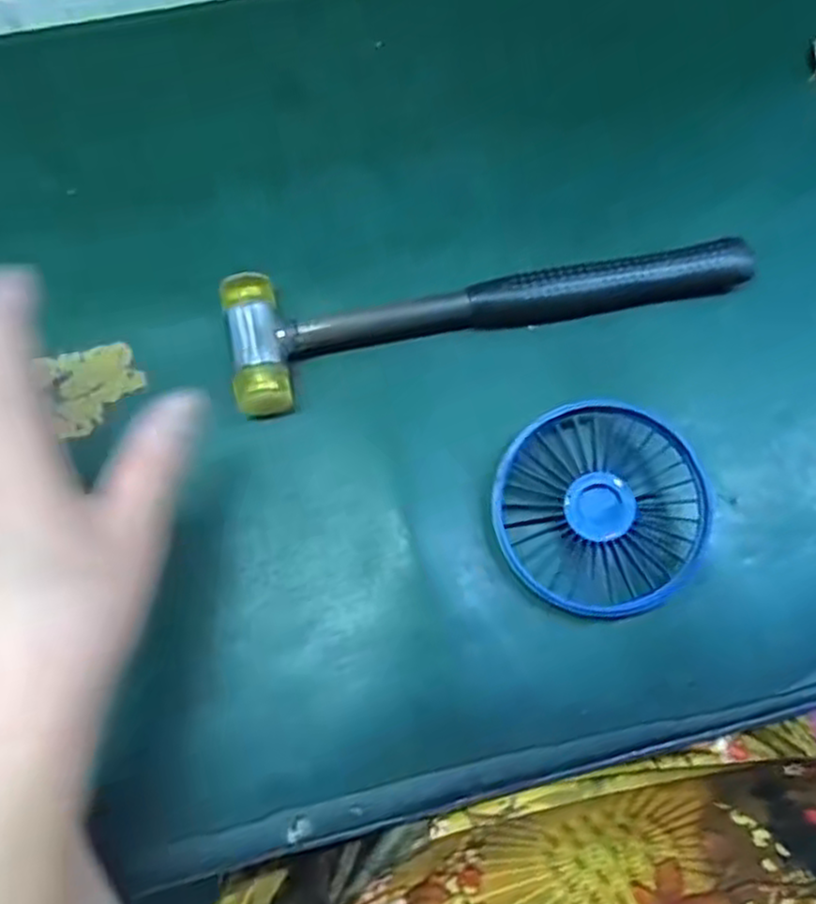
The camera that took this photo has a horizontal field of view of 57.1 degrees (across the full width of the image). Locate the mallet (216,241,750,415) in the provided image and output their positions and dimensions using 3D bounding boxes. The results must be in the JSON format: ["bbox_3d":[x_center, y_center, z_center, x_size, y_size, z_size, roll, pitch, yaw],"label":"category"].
[{"bbox_3d":[0.037,-0.071,0.345,0.236,0.021,0.061,-13,76,-5],"label":"mallet"}]

